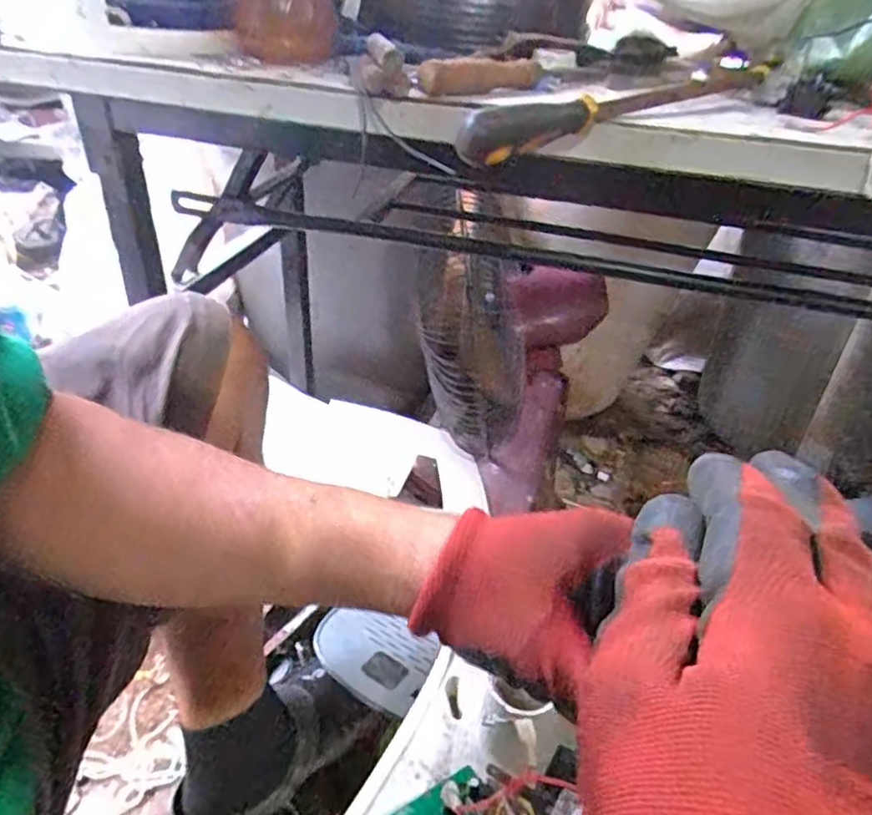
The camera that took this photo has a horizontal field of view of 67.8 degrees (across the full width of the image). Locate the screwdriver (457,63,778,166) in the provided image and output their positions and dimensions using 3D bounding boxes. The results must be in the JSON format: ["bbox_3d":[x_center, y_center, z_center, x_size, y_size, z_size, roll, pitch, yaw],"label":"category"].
[{"bbox_3d":[0.143,-0.217,0.470,0.345,0.034,0.027,-26,44,-34],"label":"screwdriver"}]

